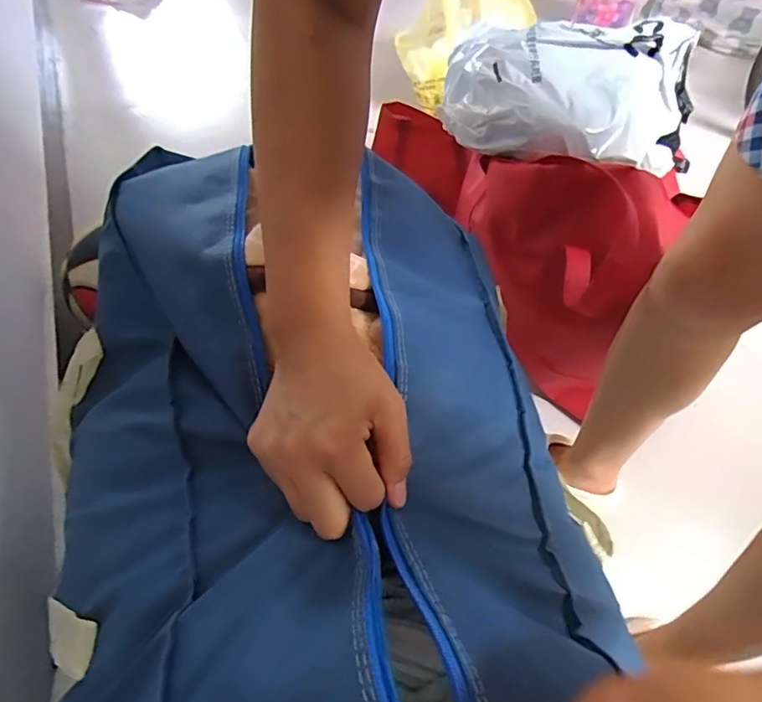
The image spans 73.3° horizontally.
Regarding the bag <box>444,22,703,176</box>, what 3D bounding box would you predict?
[{"bbox_3d":[0.246,-0.341,0.669,0.327,0.112,0.206,14,51,5],"label":"bag"}]

